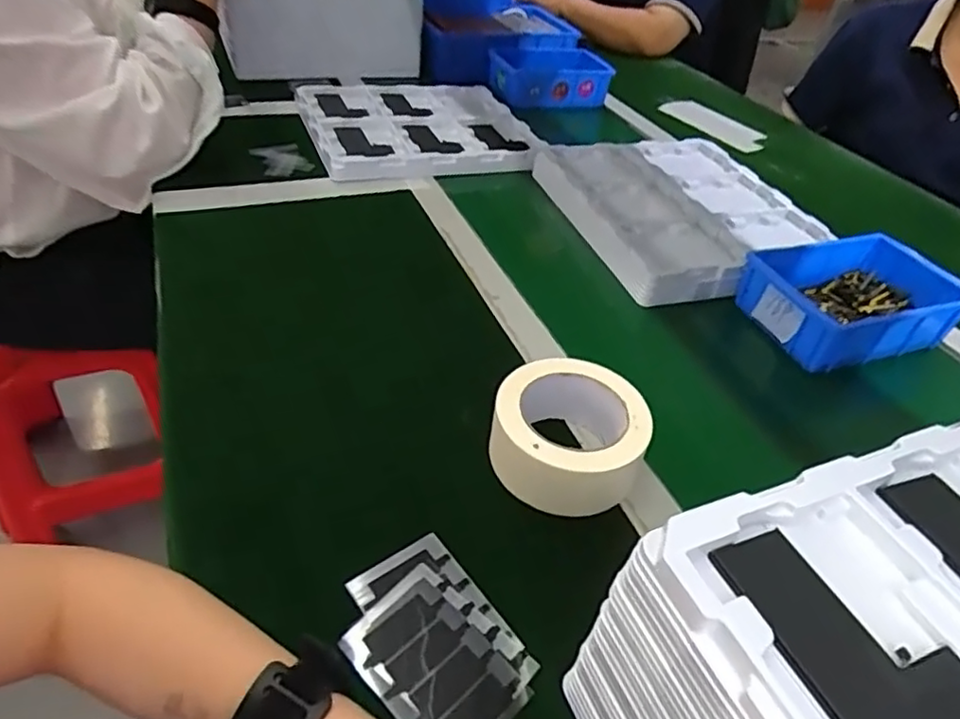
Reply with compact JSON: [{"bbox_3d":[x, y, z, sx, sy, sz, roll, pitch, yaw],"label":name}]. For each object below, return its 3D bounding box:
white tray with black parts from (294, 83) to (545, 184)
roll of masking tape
[{"bbox_3d":[-0.092,-0.357,0.935,0.316,0.029,0.343,-11,44,-21],"label":"white tray with black parts"},{"bbox_3d":[0.065,0.050,0.458,0.105,0.060,0.098,4,41,-4],"label":"roll of masking tape"}]

